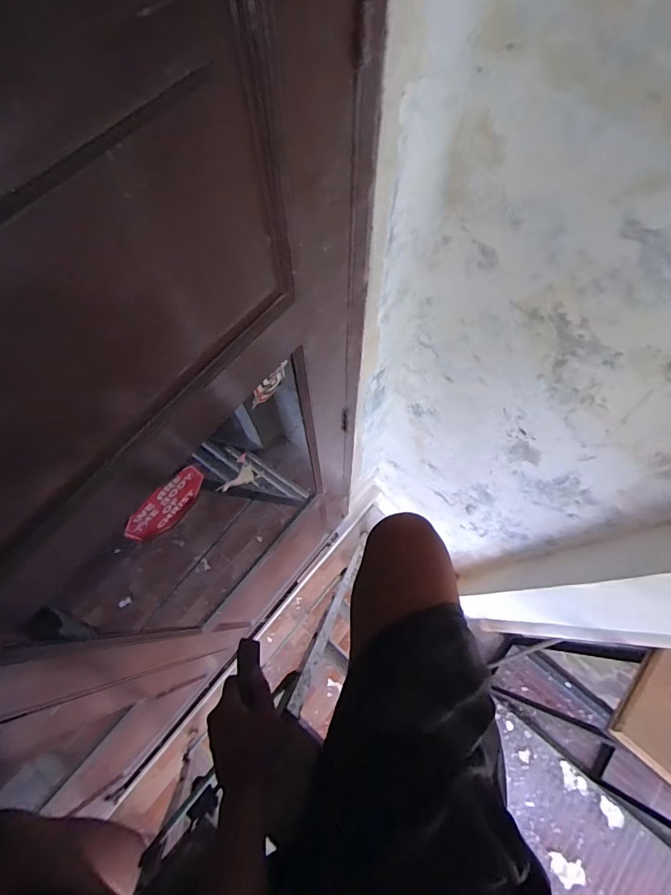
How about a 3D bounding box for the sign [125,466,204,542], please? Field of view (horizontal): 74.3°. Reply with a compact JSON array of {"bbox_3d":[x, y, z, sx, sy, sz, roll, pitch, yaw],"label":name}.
[{"bbox_3d":[-0.236,0.082,0.626,0.013,0.101,0.122,39,74,13],"label":"sign"}]

